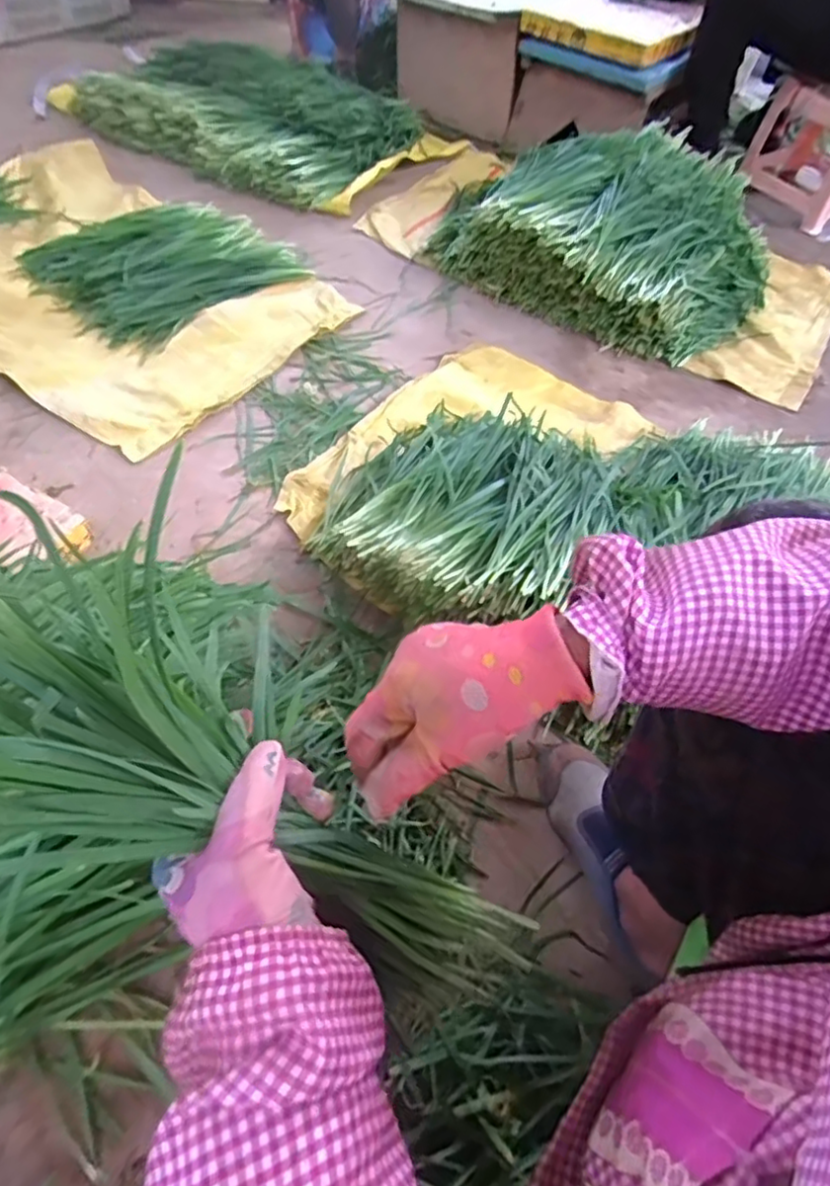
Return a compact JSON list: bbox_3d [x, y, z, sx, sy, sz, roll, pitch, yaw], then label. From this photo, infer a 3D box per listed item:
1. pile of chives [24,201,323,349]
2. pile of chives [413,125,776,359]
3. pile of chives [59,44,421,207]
[{"bbox_3d":[-0.489,-0.644,1.226,0.368,0.049,0.435,40,62,20],"label":"pile of chives"},{"bbox_3d":[0.412,-0.786,1.306,0.669,0.188,0.546,30,59,14],"label":"pile of chives"},{"bbox_3d":[-0.392,-1.190,1.537,0.746,0.122,0.524,30,59,14],"label":"pile of chives"}]

